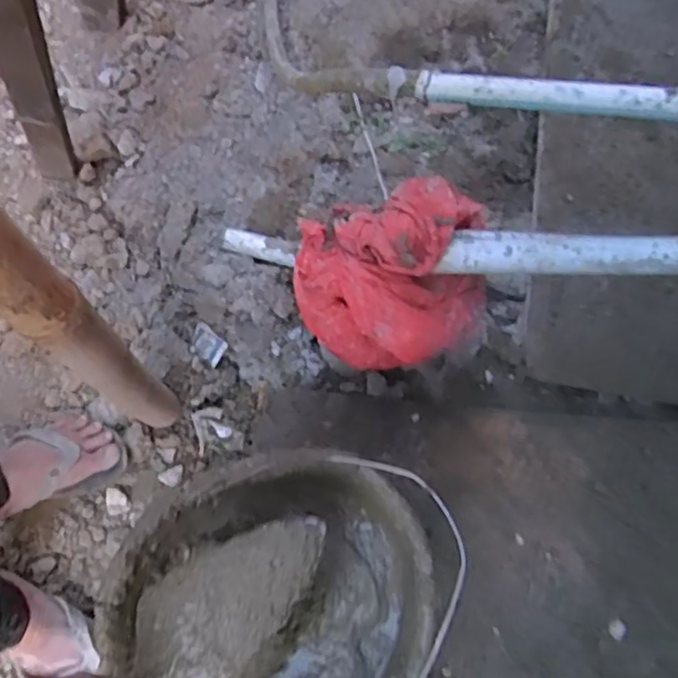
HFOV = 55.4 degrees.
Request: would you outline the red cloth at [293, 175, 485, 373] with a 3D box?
[{"bbox_3d":[0.058,-0.060,0.634,0.205,0.144,0.159,-25,75,-5],"label":"red cloth"}]

